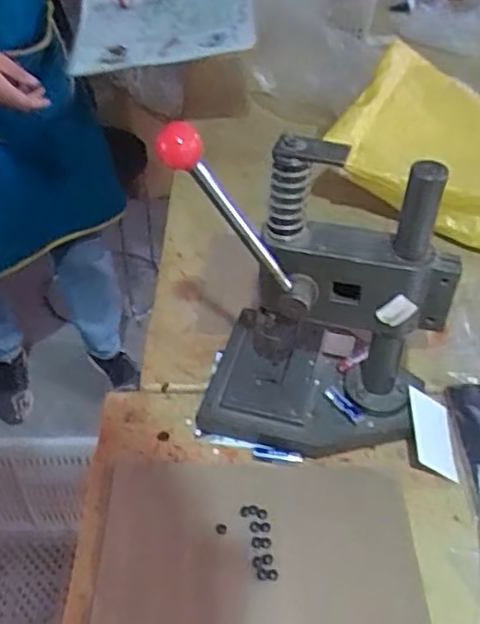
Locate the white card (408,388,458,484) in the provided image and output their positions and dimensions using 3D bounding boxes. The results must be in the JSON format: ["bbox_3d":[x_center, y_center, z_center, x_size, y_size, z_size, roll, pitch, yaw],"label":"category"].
[{"bbox_3d":[0.193,0.119,0.652,0.060,0.007,0.091,33,40,-23],"label":"white card"}]

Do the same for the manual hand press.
[{"bbox_3d":[0.068,-0.024,0.613,0.240,0.299,0.171,3,42,3],"label":"manual hand press"}]

